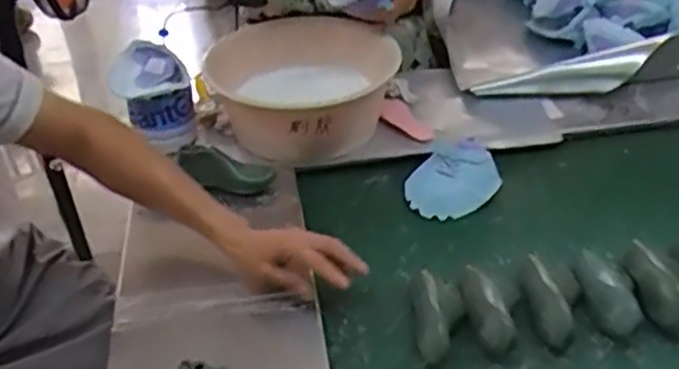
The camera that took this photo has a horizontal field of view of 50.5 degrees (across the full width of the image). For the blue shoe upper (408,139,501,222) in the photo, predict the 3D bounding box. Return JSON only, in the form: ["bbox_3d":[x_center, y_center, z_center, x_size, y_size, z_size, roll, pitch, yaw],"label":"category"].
[{"bbox_3d":[0.162,-0.004,1.033,0.132,0.021,0.099,-34,72,-5],"label":"blue shoe upper"}]

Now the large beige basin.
[{"bbox_3d":[-0.056,-0.144,1.132,0.235,0.128,0.253,-22,40,-22],"label":"large beige basin"}]

